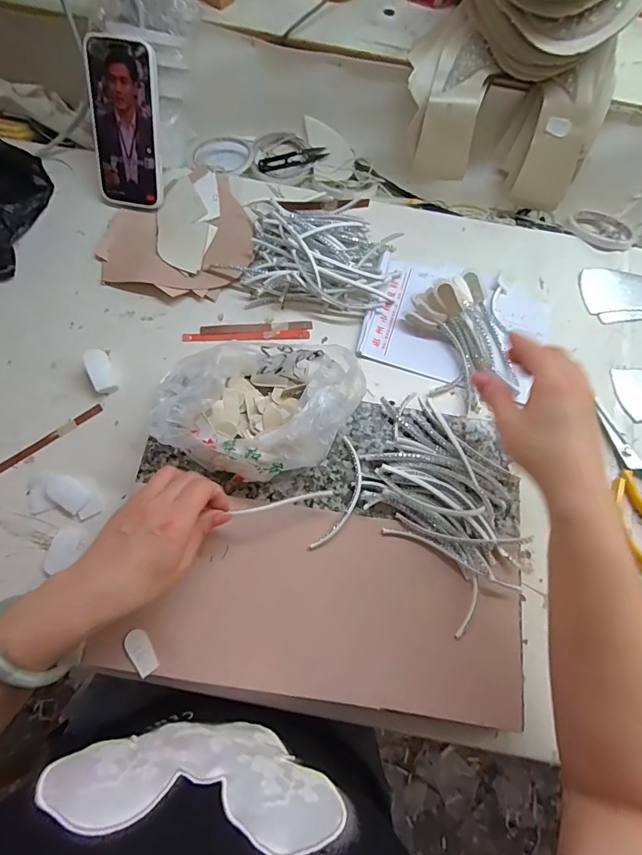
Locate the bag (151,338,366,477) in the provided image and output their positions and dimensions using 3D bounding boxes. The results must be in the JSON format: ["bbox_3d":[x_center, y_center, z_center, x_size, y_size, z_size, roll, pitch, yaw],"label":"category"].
[{"bbox_3d":[-0.061,-0.026,0.404,0.179,0.059,0.146,21,70,6],"label":"bag"}]

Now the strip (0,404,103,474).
[{"bbox_3d":[-0.295,0.017,0.445,0.138,0.006,0.010,-37,75,-14],"label":"strip"}]

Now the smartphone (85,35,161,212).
[{"bbox_3d":[-0.238,-0.362,0.510,0.083,0.168,0.014,14,31,6],"label":"smartphone"}]

